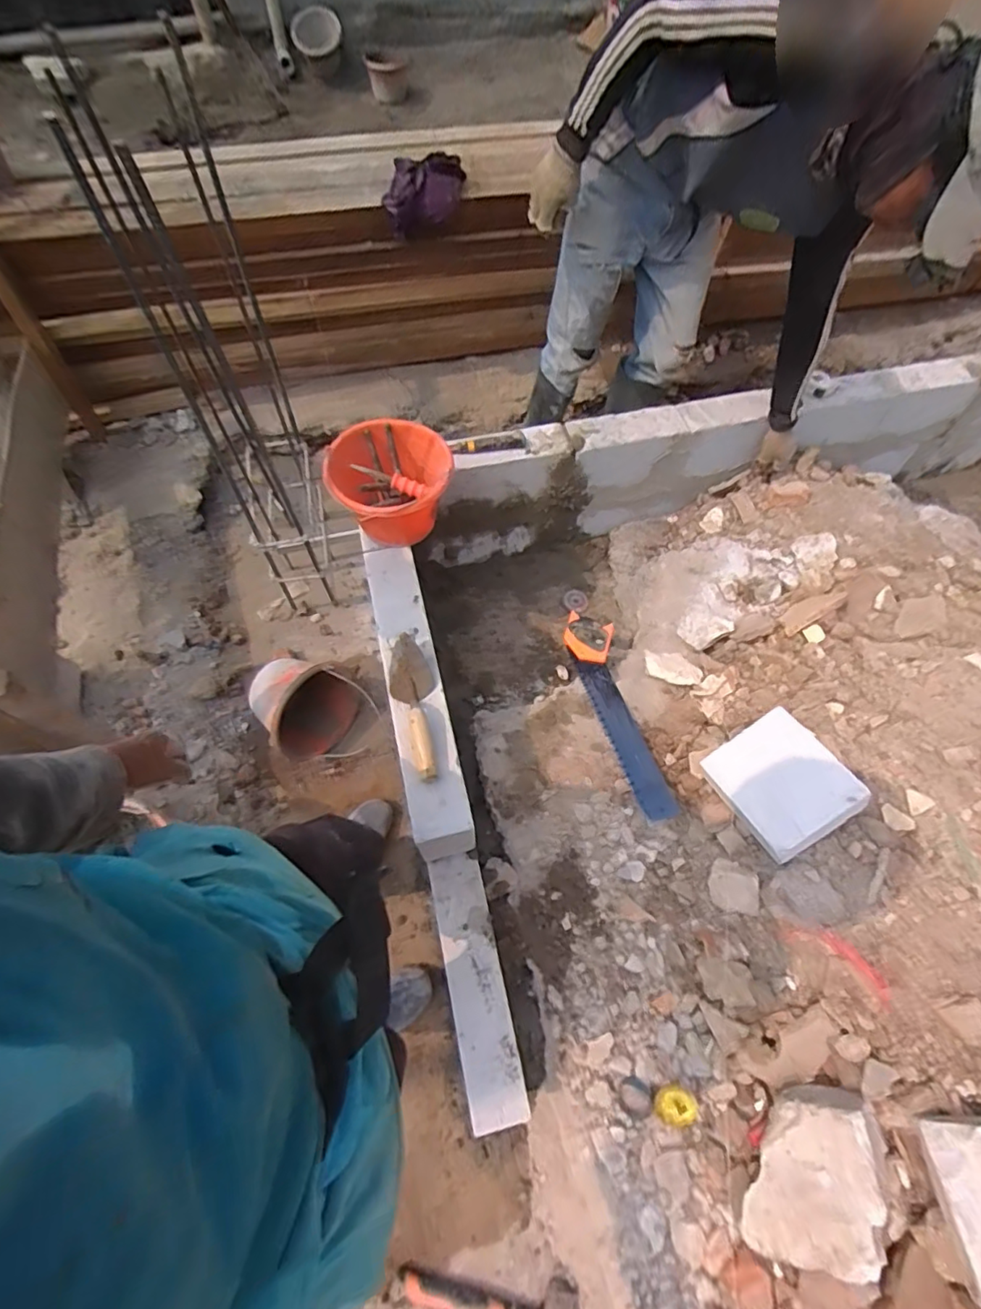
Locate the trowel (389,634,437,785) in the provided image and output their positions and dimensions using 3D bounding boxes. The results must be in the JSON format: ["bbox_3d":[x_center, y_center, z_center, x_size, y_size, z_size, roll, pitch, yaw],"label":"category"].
[{"bbox_3d":[-0.134,0.089,0.991,0.073,0.035,0.265,-8,62,-7],"label":"trowel"}]

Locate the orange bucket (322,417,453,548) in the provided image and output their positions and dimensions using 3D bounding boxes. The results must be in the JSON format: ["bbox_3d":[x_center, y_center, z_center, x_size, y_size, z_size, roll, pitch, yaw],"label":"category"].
[{"bbox_3d":[-0.199,-0.319,1.140,0.214,0.211,0.214,1,62,-2],"label":"orange bucket"}]

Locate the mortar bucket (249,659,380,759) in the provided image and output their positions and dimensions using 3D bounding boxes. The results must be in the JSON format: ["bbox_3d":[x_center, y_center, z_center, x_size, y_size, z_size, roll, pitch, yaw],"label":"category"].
[{"bbox_3d":[-0.426,0.124,1.315,0.250,0.184,0.200,14,62,5],"label":"mortar bucket"}]

